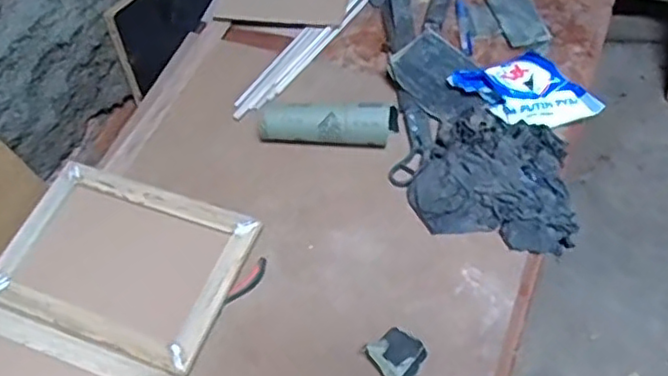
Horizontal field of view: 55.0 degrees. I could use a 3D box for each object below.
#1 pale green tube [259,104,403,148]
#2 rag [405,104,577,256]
[{"bbox_3d":[-0.010,-0.081,0.849,0.179,0.054,0.047,4,58,10],"label":"pale green tube"},{"bbox_3d":[0.199,-0.017,0.799,0.206,0.048,0.170,16,60,11],"label":"rag"}]

